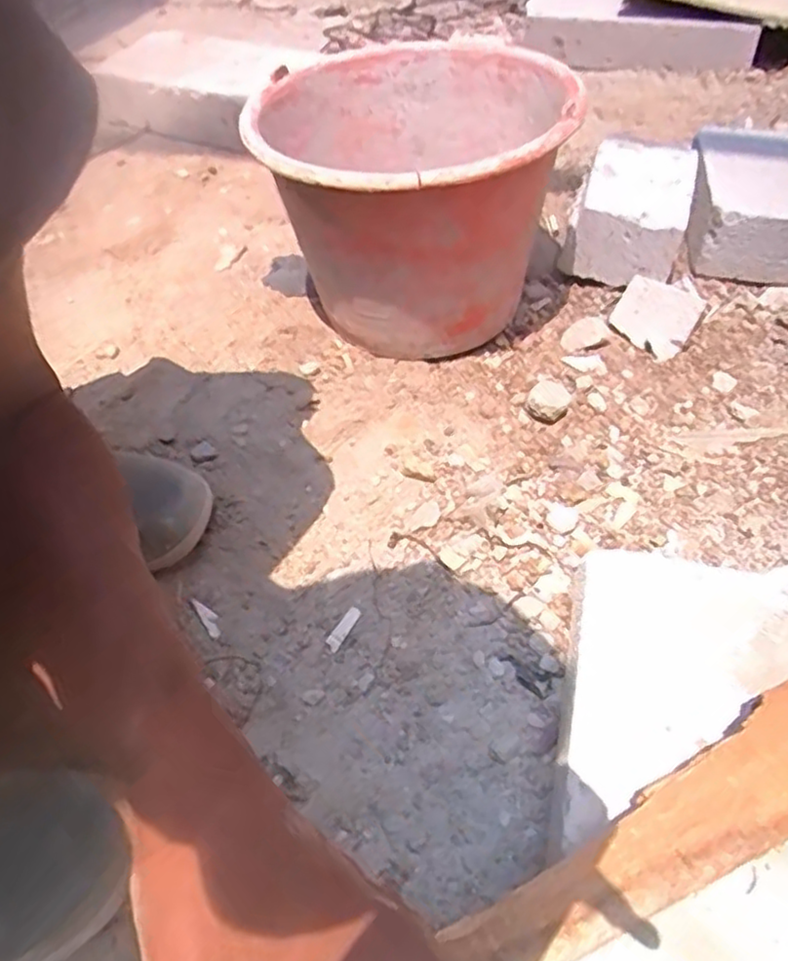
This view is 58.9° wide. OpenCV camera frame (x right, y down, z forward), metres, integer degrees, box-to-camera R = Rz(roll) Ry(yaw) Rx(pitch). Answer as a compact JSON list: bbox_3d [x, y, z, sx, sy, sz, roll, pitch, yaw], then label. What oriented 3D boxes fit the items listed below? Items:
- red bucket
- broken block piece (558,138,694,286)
[{"bbox_3d":[0.018,-0.258,0.662,0.251,0.210,0.284,3,50,5],"label":"red bucket"},{"bbox_3d":[0.259,-0.290,0.758,0.111,0.086,0.189,17,53,16],"label":"broken block piece"}]

